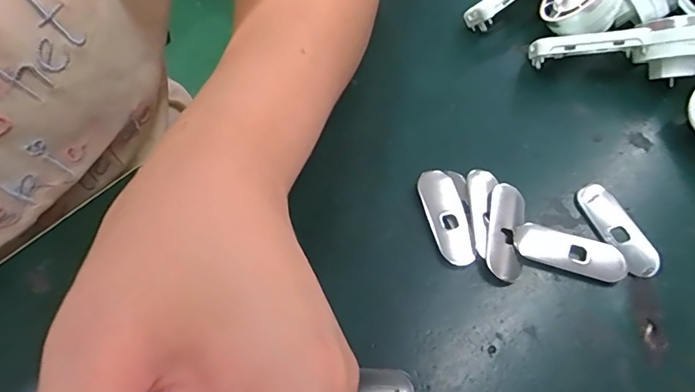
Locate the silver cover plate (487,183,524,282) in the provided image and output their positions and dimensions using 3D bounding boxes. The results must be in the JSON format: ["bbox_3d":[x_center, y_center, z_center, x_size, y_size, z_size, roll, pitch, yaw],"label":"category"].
[{"bbox_3d":[0.077,0.016,0.221,0.017,0.004,0.050,11,61,5],"label":"silver cover plate"}]

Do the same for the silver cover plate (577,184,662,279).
[{"bbox_3d":[0.131,0.016,0.222,0.017,0.004,0.049,-17,63,-10],"label":"silver cover plate"}]

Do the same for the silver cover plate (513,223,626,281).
[{"bbox_3d":[0.105,0.026,0.216,0.050,0.005,0.019,18,62,9],"label":"silver cover plate"}]

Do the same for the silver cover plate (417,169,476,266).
[{"bbox_3d":[0.049,0.009,0.225,0.020,0.004,0.051,-13,62,-8],"label":"silver cover plate"}]

